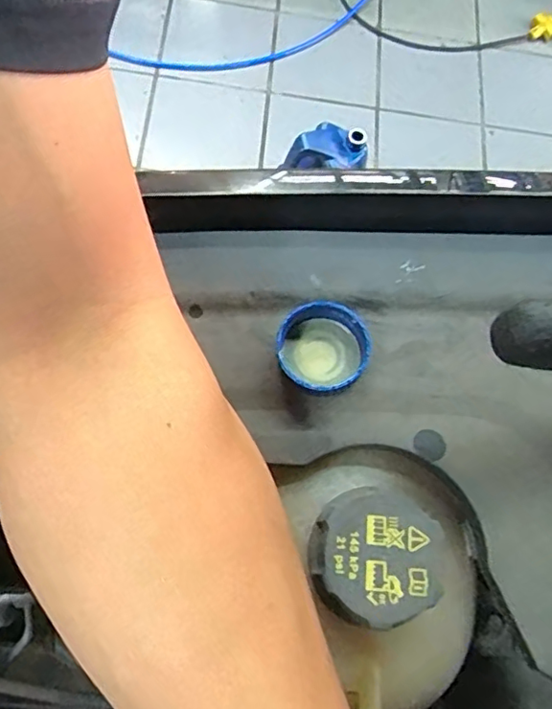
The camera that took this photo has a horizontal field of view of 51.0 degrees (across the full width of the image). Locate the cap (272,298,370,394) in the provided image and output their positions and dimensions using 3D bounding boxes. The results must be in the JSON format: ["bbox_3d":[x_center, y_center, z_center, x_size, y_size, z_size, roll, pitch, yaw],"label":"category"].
[{"bbox_3d":[0.022,-0.003,0.283,0.045,0.019,0.043,2,71,-6],"label":"cap"}]

